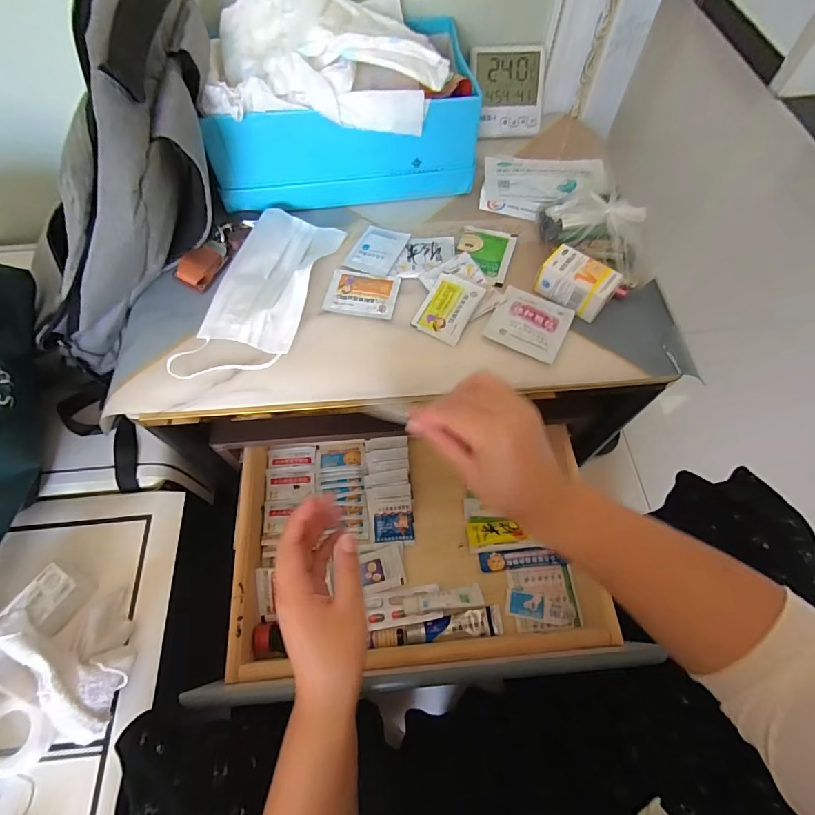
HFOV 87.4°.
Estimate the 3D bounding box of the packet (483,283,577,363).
[{"bbox_3d":[0.117,-0.081,0.408,0.069,0.004,0.071,27,67,12],"label":"packet"}]

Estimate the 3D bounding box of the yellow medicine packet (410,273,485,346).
[{"bbox_3d":[0.039,-0.098,0.412,0.049,0.006,0.069,27,67,12],"label":"yellow medicine packet"}]

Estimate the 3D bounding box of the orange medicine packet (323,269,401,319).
[{"bbox_3d":[-0.045,-0.115,0.425,0.069,0.004,0.051,9,64,4],"label":"orange medicine packet"}]

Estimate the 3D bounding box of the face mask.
[{"bbox_3d":[-0.138,-0.115,0.417,0.084,0.023,0.205,14,64,7],"label":"face mask"}]

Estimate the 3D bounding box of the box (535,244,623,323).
[{"bbox_3d":[0.164,-0.121,0.412,0.066,0.032,0.038,38,69,17],"label":"box"}]

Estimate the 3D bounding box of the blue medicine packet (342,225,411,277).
[{"bbox_3d":[-0.032,-0.168,0.454,0.052,0.006,0.067,21,65,10],"label":"blue medicine packet"}]

